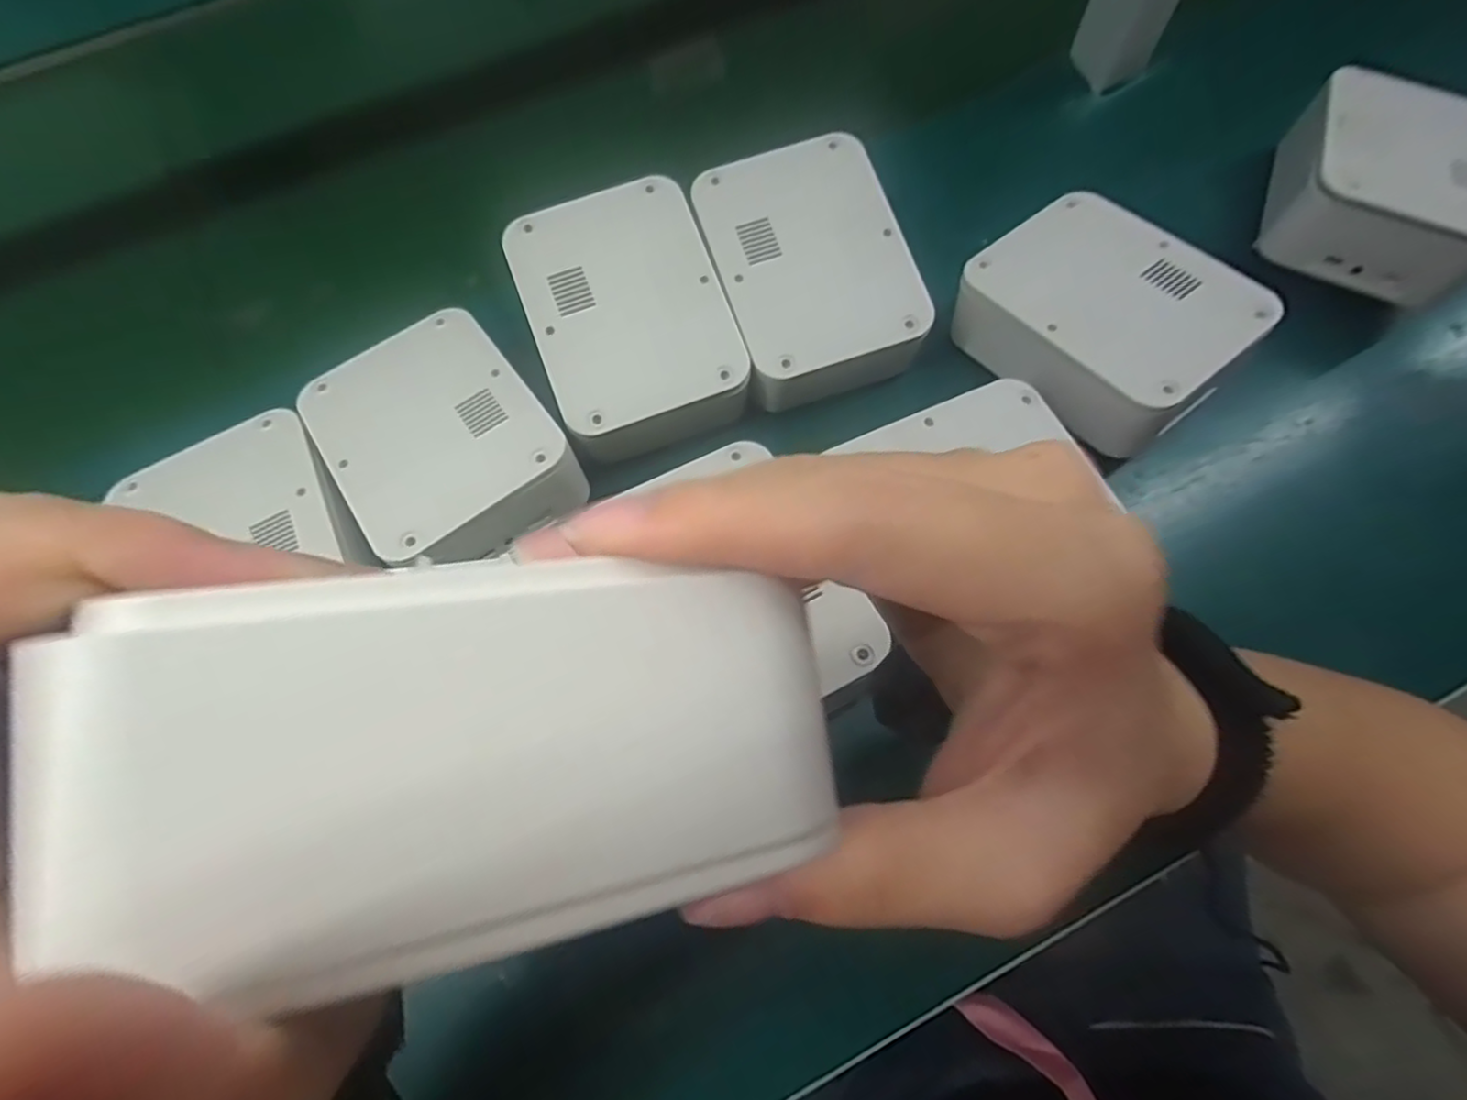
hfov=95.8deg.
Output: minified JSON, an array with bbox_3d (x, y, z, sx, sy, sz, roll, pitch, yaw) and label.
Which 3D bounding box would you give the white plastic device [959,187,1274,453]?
[{"bbox_3d":[0.193,-0.123,0.349,0.102,0.046,0.130,-36,72,-11],"label":"white plastic device"}]

